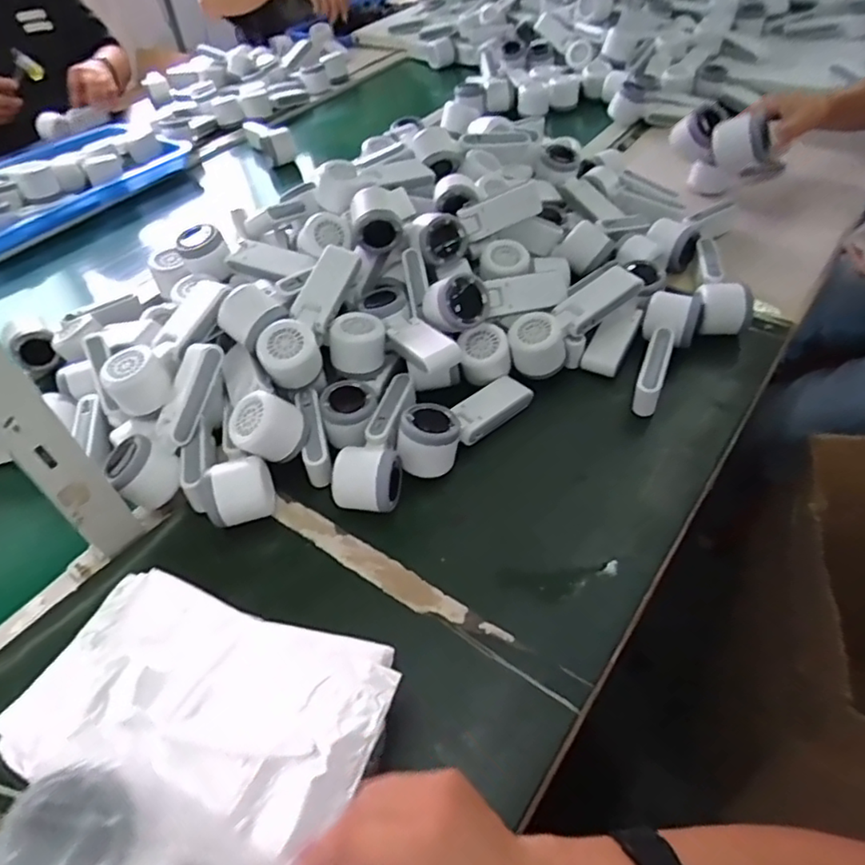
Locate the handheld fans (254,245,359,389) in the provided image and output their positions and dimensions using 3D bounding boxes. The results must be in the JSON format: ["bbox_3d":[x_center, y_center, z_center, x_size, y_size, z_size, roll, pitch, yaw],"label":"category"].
[{"bbox_3d":[-0.126,-0.124,0.651,0.064,0.054,0.169,28,62,-9],"label":"handheld fans"}]

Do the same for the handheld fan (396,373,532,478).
[{"bbox_3d":[0.032,-0.023,0.625,0.058,0.051,0.167,34,59,29],"label":"handheld fan"}]

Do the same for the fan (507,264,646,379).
[{"bbox_3d":[0.157,-0.130,0.691,0.165,0.056,0.058,-33,54,-23],"label":"fan"}]

